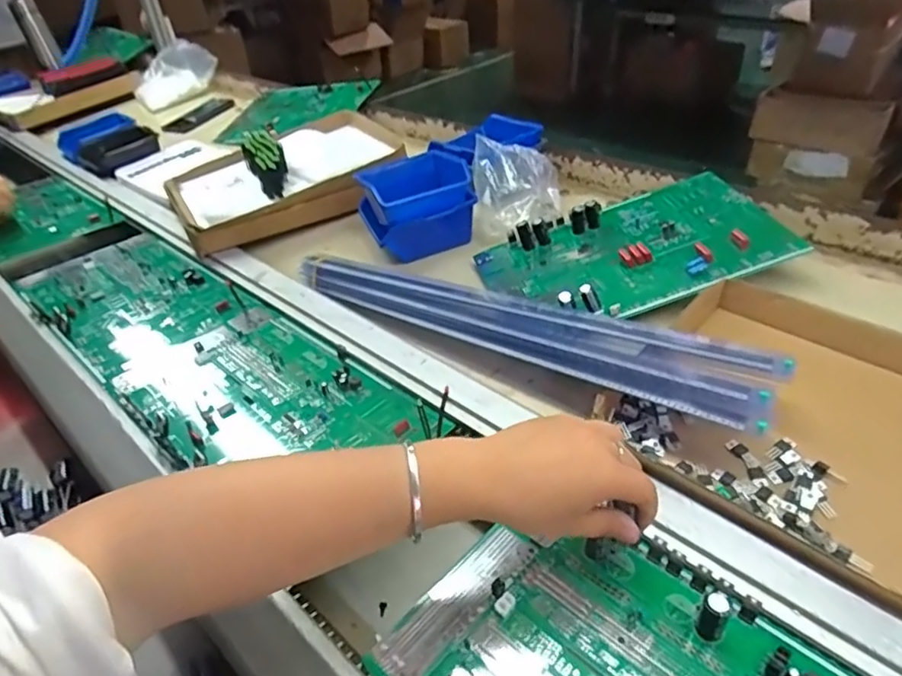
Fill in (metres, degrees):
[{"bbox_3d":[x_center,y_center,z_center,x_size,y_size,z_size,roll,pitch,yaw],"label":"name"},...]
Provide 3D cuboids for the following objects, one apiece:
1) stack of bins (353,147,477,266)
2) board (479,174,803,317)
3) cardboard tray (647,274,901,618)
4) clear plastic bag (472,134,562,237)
[{"bbox_3d":[-0.049,-0.170,0.747,0.122,0.098,0.142,-14,38,-14],"label":"stack of bins"},{"bbox_3d":[0.192,-0.101,0.631,0.310,0.050,0.190,-21,41,0],"label":"board"},{"bbox_3d":[0.299,0.064,0.449,0.284,0.044,0.284,26,46,33],"label":"cardboard tray"},{"bbox_3d":[0.084,-0.194,0.738,0.111,0.082,0.110,0,37,3],"label":"clear plastic bag"}]

